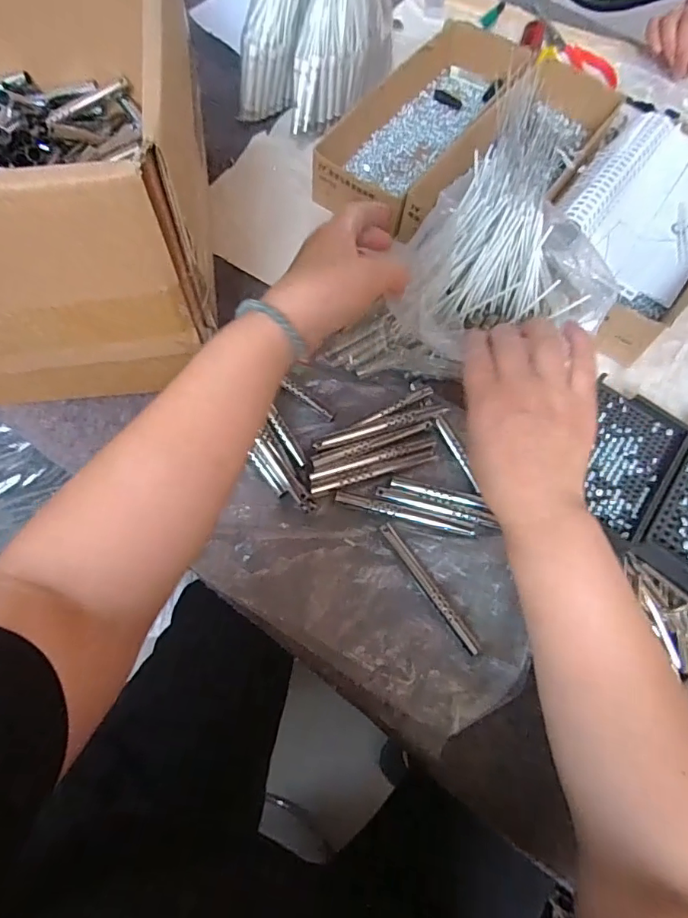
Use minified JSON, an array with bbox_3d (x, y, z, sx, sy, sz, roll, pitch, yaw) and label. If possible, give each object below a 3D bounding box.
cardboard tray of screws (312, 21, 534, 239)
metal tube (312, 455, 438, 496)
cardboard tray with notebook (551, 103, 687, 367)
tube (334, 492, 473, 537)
[{"bbox_3d":[0.084,-0.377,0.543,0.101,0.050,0.313,29,68,7],"label":"cardboard tray of screws"},{"bbox_3d":[0.026,0.012,0.398,0.106,0.007,0.007,-16,69,-11],"label":"metal tube"},{"bbox_3d":[0.300,-0.238,0.506,0.162,0.063,0.309,33,68,11],"label":"cardboard tray with notebook"},{"bbox_3d":[0.049,0.042,0.389,0.110,0.009,0.011,13,67,1],"label":"tube"}]

